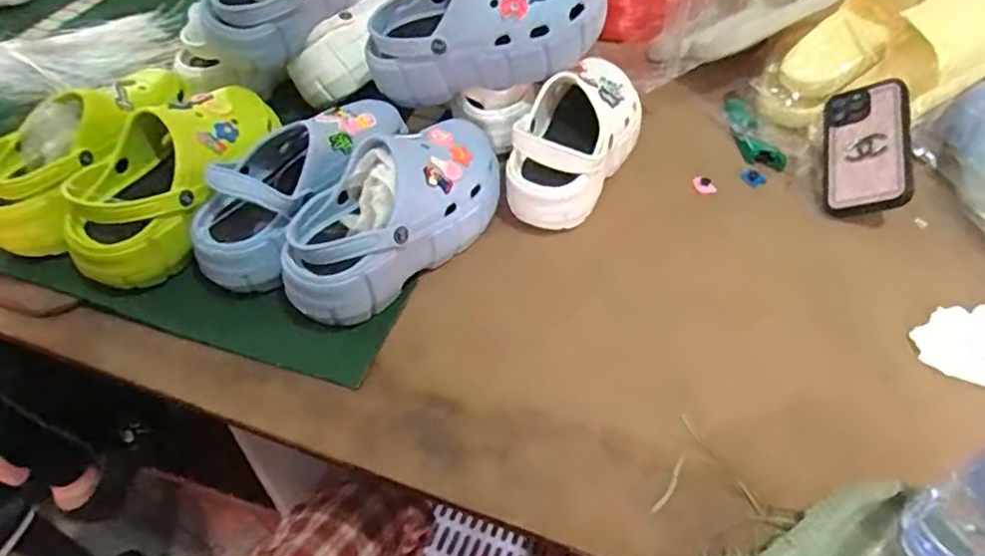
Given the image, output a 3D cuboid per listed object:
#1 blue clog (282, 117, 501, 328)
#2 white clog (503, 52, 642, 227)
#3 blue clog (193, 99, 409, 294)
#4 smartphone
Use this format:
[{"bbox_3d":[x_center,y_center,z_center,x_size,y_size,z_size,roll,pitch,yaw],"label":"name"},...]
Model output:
[{"bbox_3d":[-0.091,-0.067,0.623,0.096,0.103,0.256,35,57,27],"label":"blue clog"},{"bbox_3d":[0.093,-0.156,0.704,0.108,0.088,0.215,19,51,16],"label":"white clog"},{"bbox_3d":[-0.187,-0.100,0.615,0.109,0.083,0.248,28,68,22],"label":"blue clog"},{"bbox_3d":[0.404,-0.143,0.695,0.080,0.013,0.163,-10,58,42],"label":"smartphone"}]

